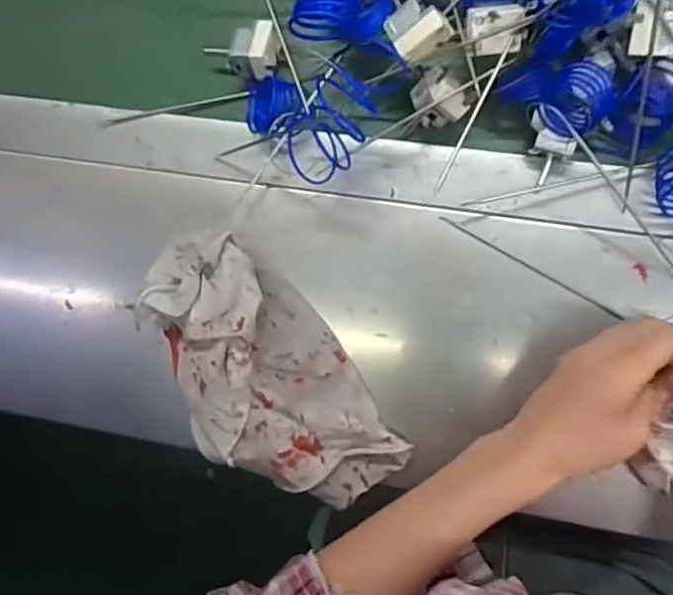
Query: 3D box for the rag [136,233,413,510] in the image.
[{"bbox_3d":[-0.064,0.063,0.456,0.135,0.052,0.237,-37,83,5],"label":"rag"}]

